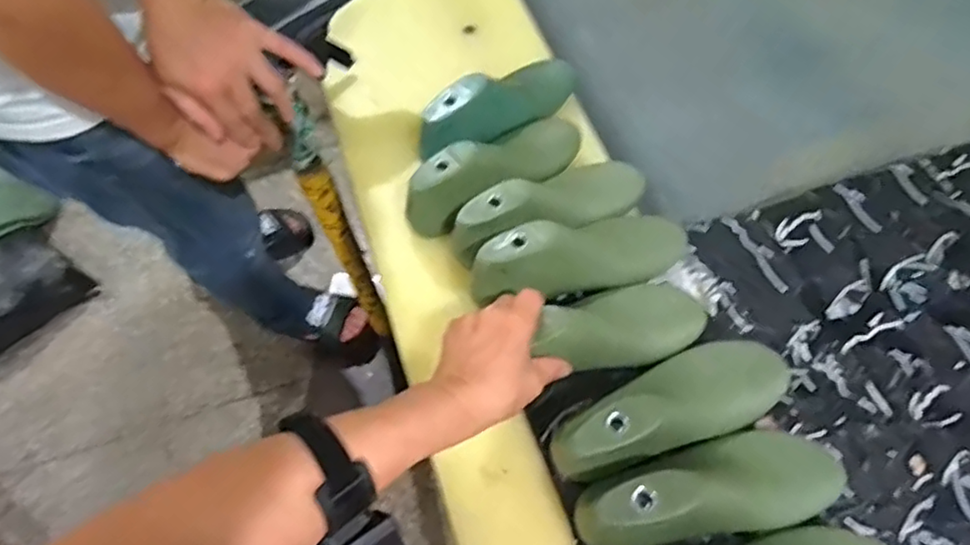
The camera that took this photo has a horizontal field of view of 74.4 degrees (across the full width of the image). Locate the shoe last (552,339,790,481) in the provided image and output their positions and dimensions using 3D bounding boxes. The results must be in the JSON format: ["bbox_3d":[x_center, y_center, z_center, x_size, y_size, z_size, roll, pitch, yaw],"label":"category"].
[{"bbox_3d":[0.146,0.099,0.501,0.199,0.087,0.069,-20,62,-8],"label":"shoe last"}]

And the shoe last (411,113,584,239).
[{"bbox_3d":[0.011,-0.104,0.639,0.201,0.085,0.065,-29,63,-29],"label":"shoe last"}]

